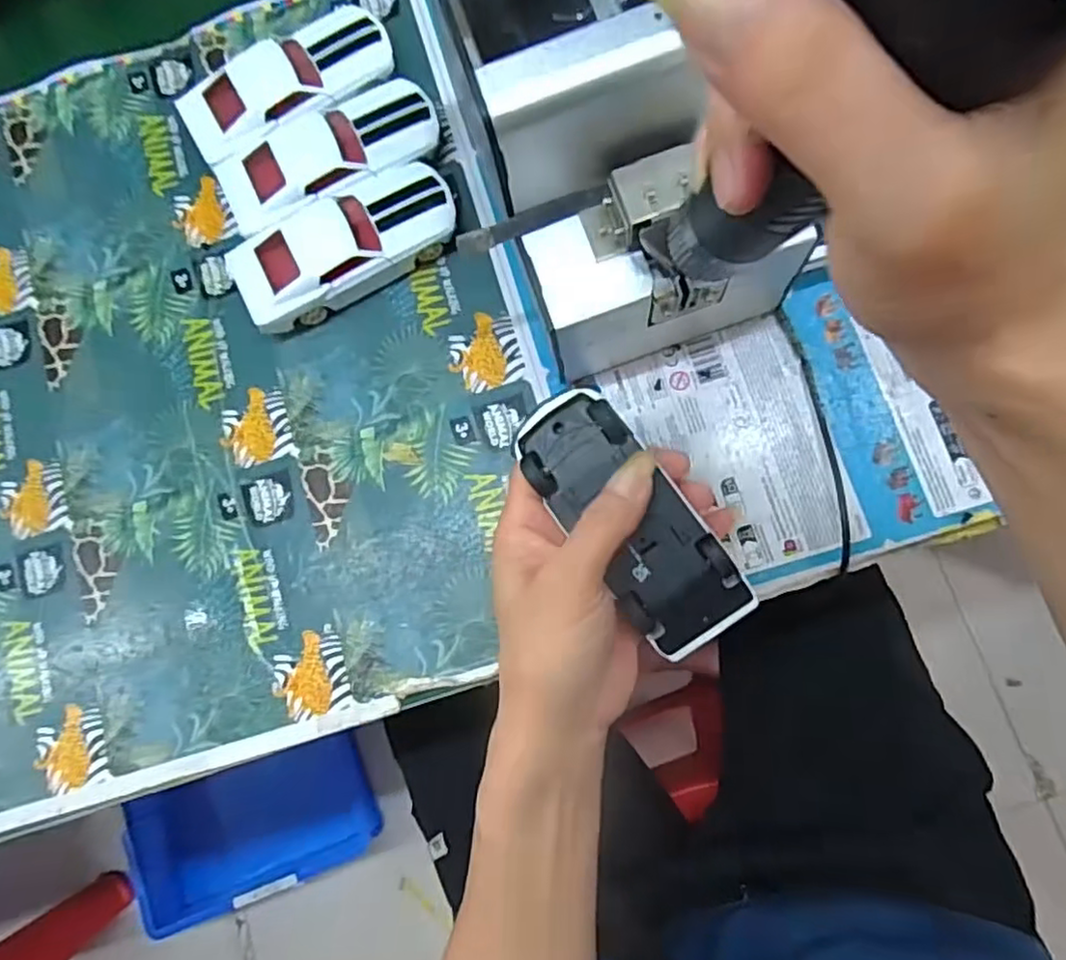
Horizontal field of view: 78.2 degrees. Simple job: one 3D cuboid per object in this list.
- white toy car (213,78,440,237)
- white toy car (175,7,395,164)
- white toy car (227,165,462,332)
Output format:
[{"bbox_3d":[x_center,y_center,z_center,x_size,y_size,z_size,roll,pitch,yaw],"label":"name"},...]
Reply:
[{"bbox_3d":[-0.116,-0.186,0.382,0.126,0.030,0.055,-28,78,1],"label":"white toy car"},{"bbox_3d":[-0.143,-0.233,0.390,0.124,0.034,0.056,-33,78,0],"label":"white toy car"},{"bbox_3d":[-0.104,-0.133,0.373,0.128,0.034,0.050,-27,78,1],"label":"white toy car"}]

